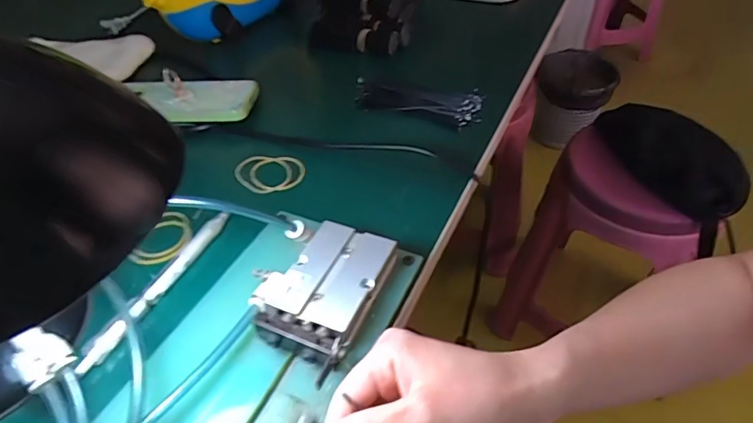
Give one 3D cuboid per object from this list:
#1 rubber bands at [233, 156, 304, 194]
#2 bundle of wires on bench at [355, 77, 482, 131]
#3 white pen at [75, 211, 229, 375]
[{"bbox_3d":[-0.095,-0.035,0.420,0.062,0.007,0.048,-5,46,-2],"label":"rubber bands"},{"bbox_3d":[0.040,-0.111,0.480,0.128,0.012,0.051,13,48,15],"label":"bundle of wires on bench"},{"bbox_3d":[-0.148,0.050,0.330,0.012,0.011,0.140,17,49,18],"label":"white pen"}]

